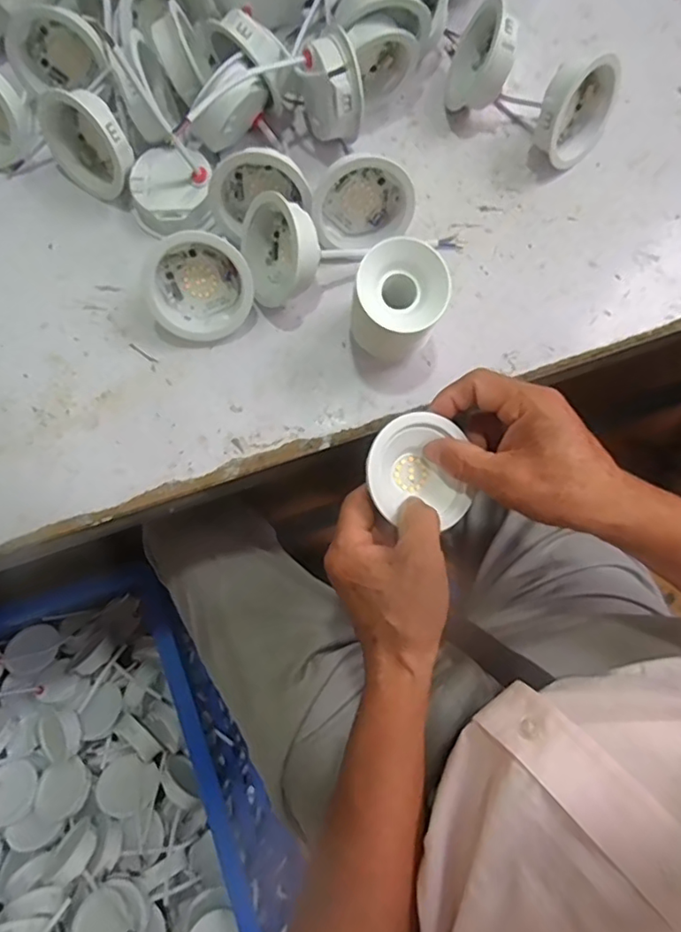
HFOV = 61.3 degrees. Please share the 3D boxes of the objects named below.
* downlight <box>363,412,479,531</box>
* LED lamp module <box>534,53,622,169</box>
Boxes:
[{"bbox_3d":[0.048,0.004,0.354,0.063,0.028,0.067,-11,79,-2],"label":"downlight"},{"bbox_3d":[0.171,-0.257,0.418,0.047,0.062,0.067,30,80,6],"label":"LED lamp module"}]

